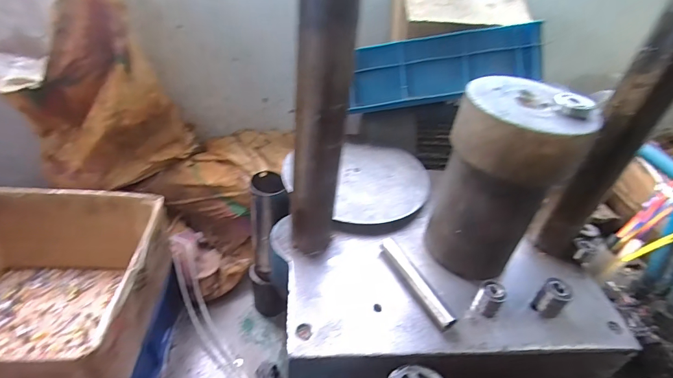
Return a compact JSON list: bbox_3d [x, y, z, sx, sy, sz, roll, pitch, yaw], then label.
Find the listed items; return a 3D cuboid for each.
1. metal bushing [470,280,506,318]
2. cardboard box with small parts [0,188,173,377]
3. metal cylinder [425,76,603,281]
[{"bbox_3d":[0.204,0.148,0.499,0.030,0.042,0.033,31,44,27],"label":"metal bushing"},{"bbox_3d":[-0.434,0.154,0.543,0.304,0.142,0.305,3,38,-5],"label":"cardboard box with small parts"},{"bbox_3d":[0.212,0.000,0.505,0.142,0.260,0.134,25,41,21],"label":"metal cylinder"}]

